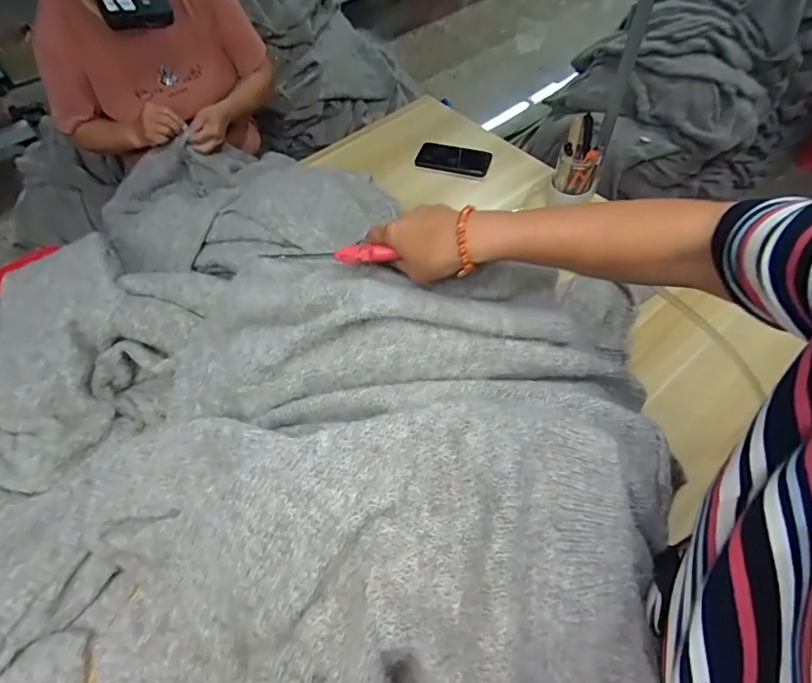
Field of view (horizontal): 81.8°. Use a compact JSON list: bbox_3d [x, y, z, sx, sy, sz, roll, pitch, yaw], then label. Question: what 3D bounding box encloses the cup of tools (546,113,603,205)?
[{"bbox_3d":[0.319,-0.327,0.863,0.081,0.128,0.068,22,60,15],"label":"cup of tools"}]

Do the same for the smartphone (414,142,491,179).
[{"bbox_3d":[0.103,-0.396,1.015,0.156,0.015,0.080,14,63,9],"label":"smartphone"}]

